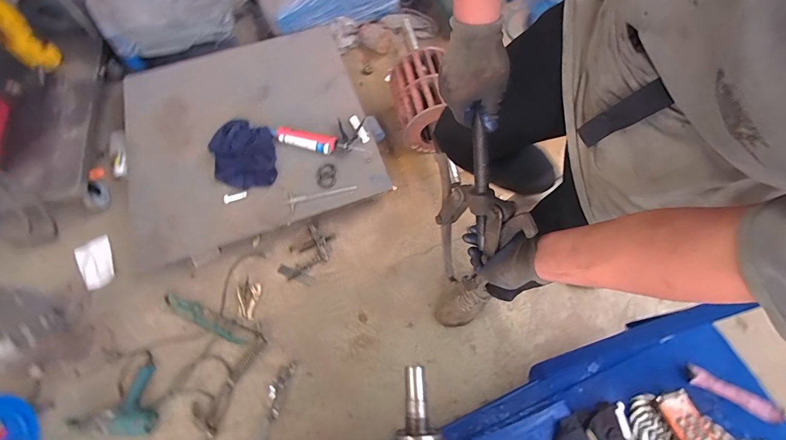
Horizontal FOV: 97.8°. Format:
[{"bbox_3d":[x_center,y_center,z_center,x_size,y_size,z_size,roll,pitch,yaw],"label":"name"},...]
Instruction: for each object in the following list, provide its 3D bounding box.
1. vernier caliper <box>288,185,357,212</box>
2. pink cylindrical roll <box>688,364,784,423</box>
[{"bbox_3d":[-0.271,-0.105,1.306,0.257,0.011,0.072,-19,67,-7],"label":"vernier caliper"},{"bbox_3d":[0.887,0.453,0.893,0.233,0.042,0.049,27,69,12],"label":"pink cylindrical roll"}]

